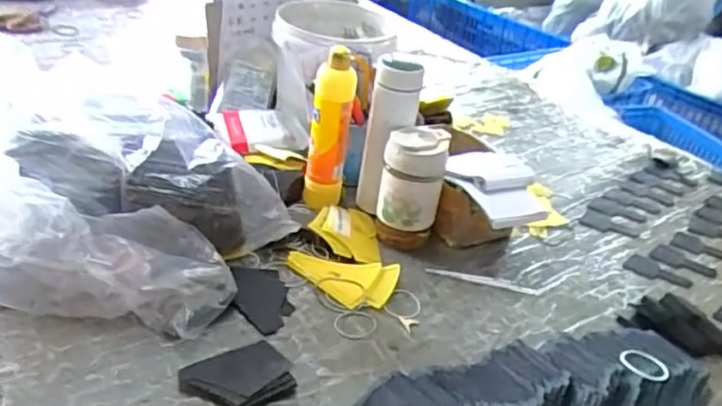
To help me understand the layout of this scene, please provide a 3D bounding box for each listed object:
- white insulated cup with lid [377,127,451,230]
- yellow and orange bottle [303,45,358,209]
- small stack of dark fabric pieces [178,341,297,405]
[{"bbox_3d":[0.067,-0.029,0.808,0.078,0.131,0.074,6,32,-4],"label":"white insulated cup with lid"},{"bbox_3d":[-0.044,-0.105,0.866,0.060,0.230,0.063,6,32,-4],"label":"yellow and orange bottle"},{"bbox_3d":[-0.120,0.174,0.603,0.100,0.013,0.076,-15,37,-32],"label":"small stack of dark fabric pieces"}]

